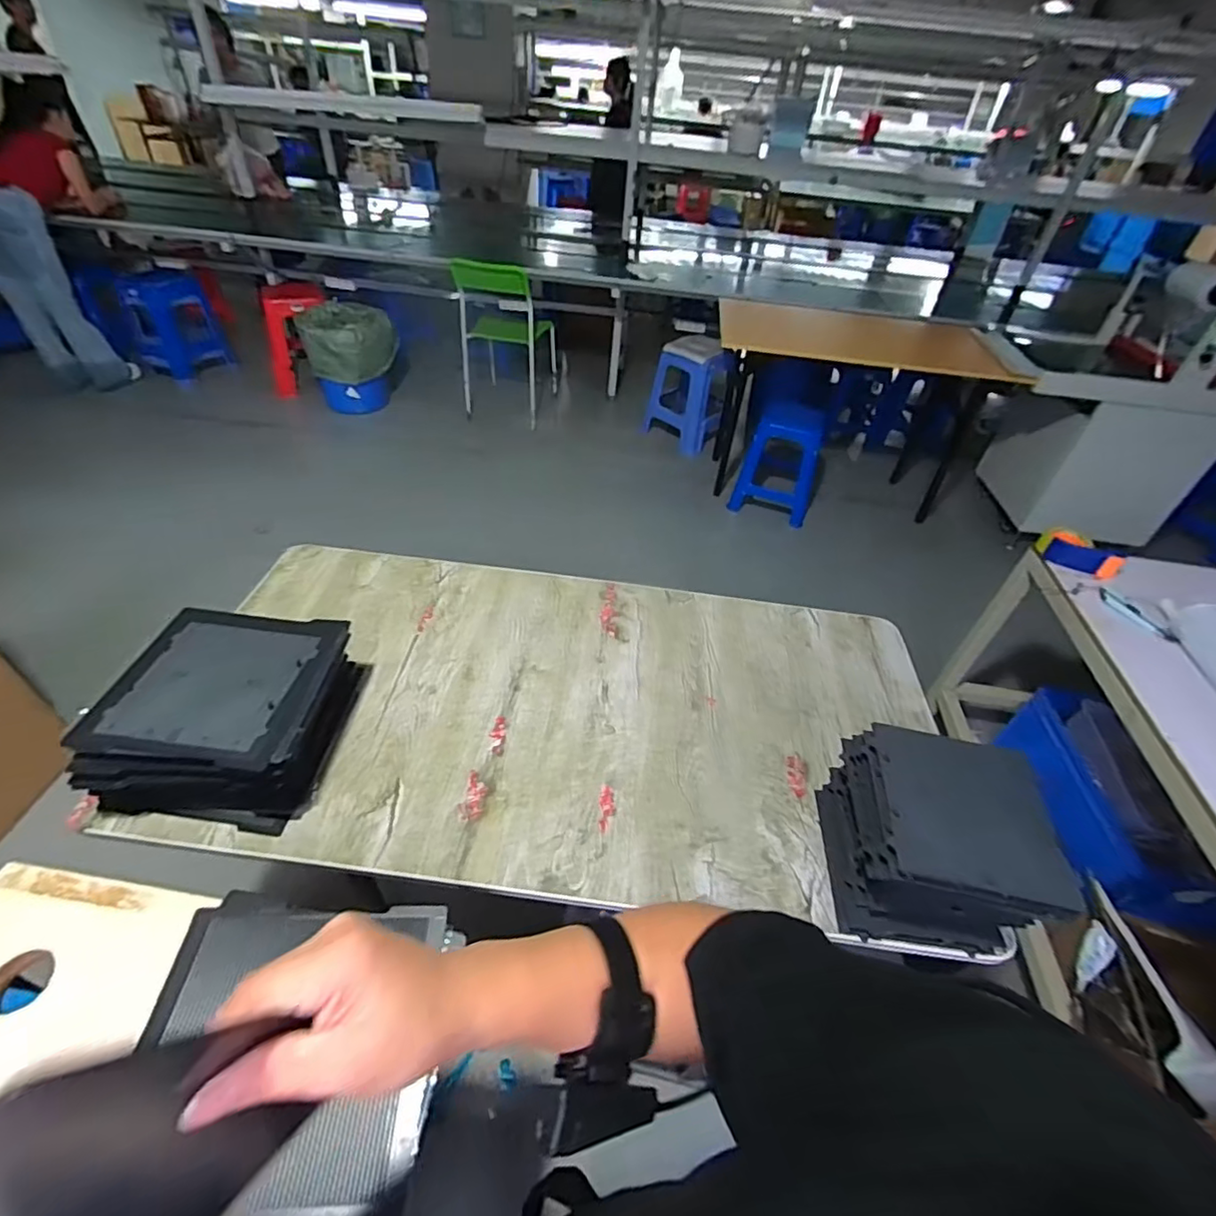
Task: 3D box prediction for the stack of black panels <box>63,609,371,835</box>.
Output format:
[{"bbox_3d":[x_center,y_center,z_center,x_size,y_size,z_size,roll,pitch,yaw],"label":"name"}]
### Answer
[{"bbox_3d":[-0.500,0.137,0.775,0.252,0.124,0.250,6,43,-1],"label":"stack of black panels"}]

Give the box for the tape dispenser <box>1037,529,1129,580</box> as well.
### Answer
[{"bbox_3d":[1.184,-0.137,1.463,0.091,0.065,0.181,-27,52,-30],"label":"tape dispenser"}]

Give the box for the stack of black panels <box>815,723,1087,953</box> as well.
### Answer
[{"bbox_3d":[0.395,0.271,0.704,0.209,0.168,0.200,8,43,0],"label":"stack of black panels"}]

